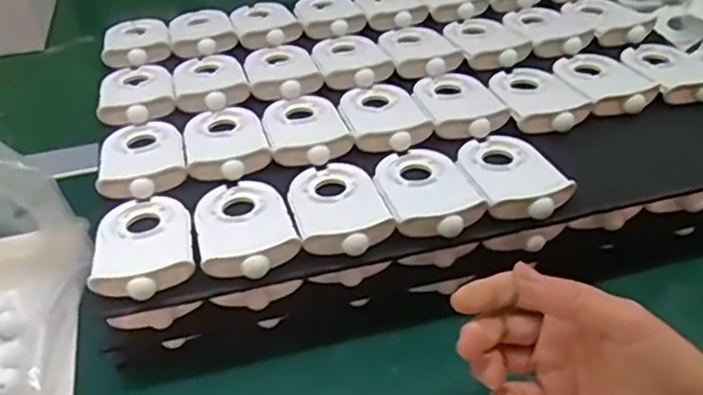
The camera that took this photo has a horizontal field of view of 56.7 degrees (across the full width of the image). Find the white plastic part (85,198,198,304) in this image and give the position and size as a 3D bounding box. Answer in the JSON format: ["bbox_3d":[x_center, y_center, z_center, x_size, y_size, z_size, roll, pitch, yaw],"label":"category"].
[{"bbox_3d":[-0.127,0.031,0.402,0.057,0.017,0.087,-11,35,-12],"label":"white plastic part"}]

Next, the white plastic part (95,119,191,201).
[{"bbox_3d":[-0.148,-0.030,0.465,0.058,0.013,0.086,-13,36,-11],"label":"white plastic part"}]

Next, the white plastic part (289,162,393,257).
[{"bbox_3d":[-0.008,0.005,0.418,0.057,0.013,0.086,-13,36,-9],"label":"white plastic part"}]

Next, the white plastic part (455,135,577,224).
[{"bbox_3d":[0.107,-0.015,0.435,0.058,0.013,0.085,-11,34,-9],"label":"white plastic part"}]

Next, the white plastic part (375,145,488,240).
[{"bbox_3d":[0.049,-0.008,0.423,0.056,0.027,0.087,-11,43,-8],"label":"white plastic part"}]

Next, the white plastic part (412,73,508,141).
[{"bbox_3d":[0.082,-0.074,0.496,0.058,0.020,0.085,-10,43,-8],"label":"white plastic part"}]

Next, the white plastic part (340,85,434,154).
[{"bbox_3d":[0.024,-0.063,0.491,0.058,0.014,0.086,-11,37,-8],"label":"white plastic part"}]

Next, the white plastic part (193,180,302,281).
[{"bbox_3d":[-0.067,0.018,0.409,0.058,0.013,0.087,-13,37,-12],"label":"white plastic part"}]

